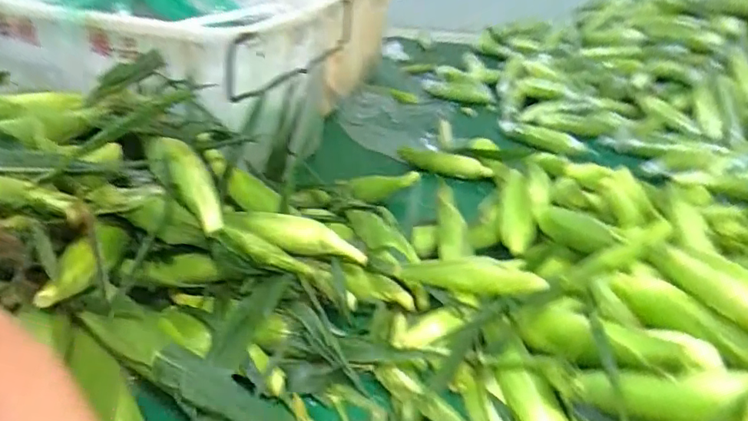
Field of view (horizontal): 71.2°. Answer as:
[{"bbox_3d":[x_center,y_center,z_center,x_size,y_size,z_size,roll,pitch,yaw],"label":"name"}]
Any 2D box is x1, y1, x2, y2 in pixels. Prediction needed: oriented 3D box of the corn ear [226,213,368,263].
[{"bbox_3d":[-0.109,0.036,0.754,0.207,0.044,0.055,16,33,-7],"label":"corn ear"}]

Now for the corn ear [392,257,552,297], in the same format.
[{"bbox_3d":[0.137,0.098,0.747,0.201,0.053,0.040,11,32,9],"label":"corn ear"}]

